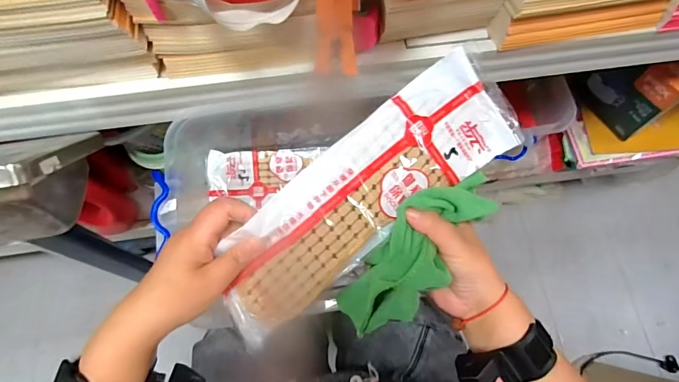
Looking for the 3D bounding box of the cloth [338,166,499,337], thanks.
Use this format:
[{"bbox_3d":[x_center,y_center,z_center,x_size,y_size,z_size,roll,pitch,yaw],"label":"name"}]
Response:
[{"bbox_3d":[0.062,0.062,0.357,0.064,0.078,0.182,39,104,13],"label":"cloth"}]

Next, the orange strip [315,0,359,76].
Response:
[{"bbox_3d":[-0.002,-0.158,0.360,0.039,0.012,0.097,-2,110,-1],"label":"orange strip"}]

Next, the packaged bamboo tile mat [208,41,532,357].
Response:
[{"bbox_3d":[0.017,0.007,0.351,0.304,0.009,0.101,-38,103,0],"label":"packaged bamboo tile mat"}]

